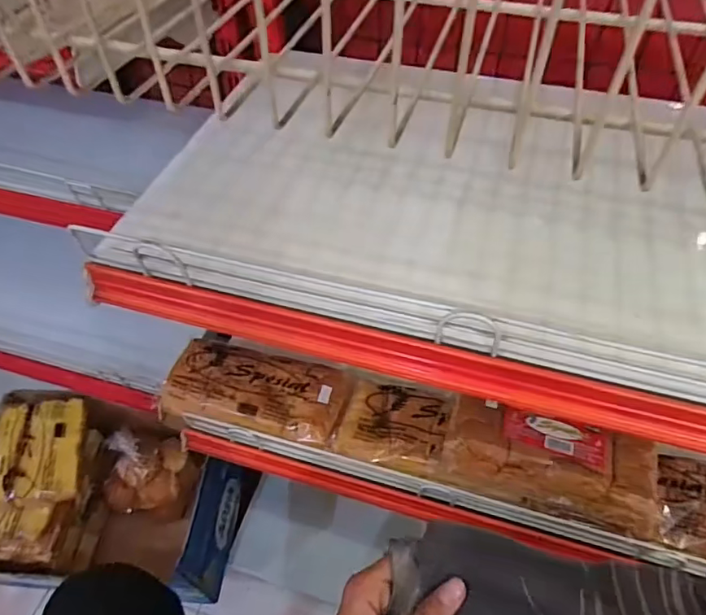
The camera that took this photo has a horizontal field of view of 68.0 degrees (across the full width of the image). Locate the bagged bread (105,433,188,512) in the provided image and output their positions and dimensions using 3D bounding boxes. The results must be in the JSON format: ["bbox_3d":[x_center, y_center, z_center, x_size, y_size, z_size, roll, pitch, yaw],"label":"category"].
[{"bbox_3d":[-0.378,0.281,0.922,0.105,0.134,0.122,11,52,10],"label":"bagged bread"}]

